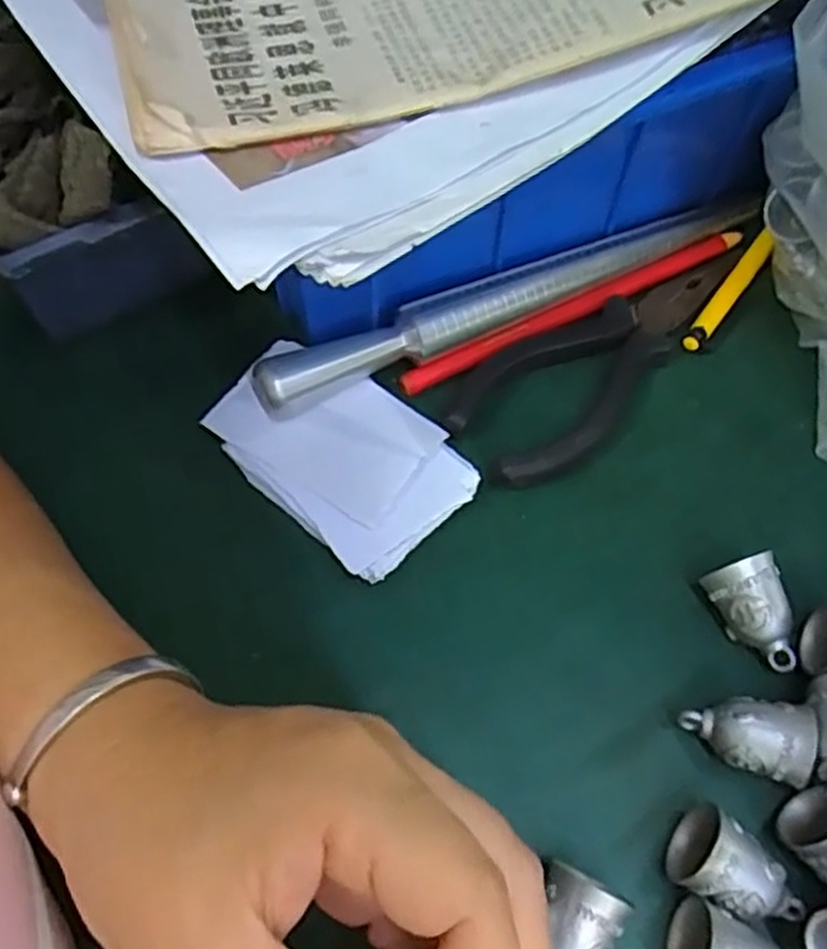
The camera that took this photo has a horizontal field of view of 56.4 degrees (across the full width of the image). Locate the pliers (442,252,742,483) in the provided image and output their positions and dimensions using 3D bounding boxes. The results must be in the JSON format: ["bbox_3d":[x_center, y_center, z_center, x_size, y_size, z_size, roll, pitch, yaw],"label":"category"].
[{"bbox_3d":[0.082,-0.044,0.307,0.143,0.011,0.052,-27,66,-14],"label":"pliers"}]

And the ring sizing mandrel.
[{"bbox_3d":[0.047,-0.075,0.310,0.230,0.021,0.017,-24,66,-13],"label":"ring sizing mandrel"}]

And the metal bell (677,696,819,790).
[{"bbox_3d":[0.103,0.082,0.240,0.035,0.023,0.022,11,63,5],"label":"metal bell"}]

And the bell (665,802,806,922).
[{"bbox_3d":[0.094,0.116,0.222,0.036,0.025,0.023,28,65,13],"label":"bell"}]

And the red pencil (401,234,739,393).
[{"bbox_3d":[0.069,-0.069,0.320,0.164,0.009,0.008,-26,66,-14],"label":"red pencil"}]

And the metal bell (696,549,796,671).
[{"bbox_3d":[0.115,0.047,0.257,0.022,0.026,0.037,-26,66,-14],"label":"metal bell"}]

